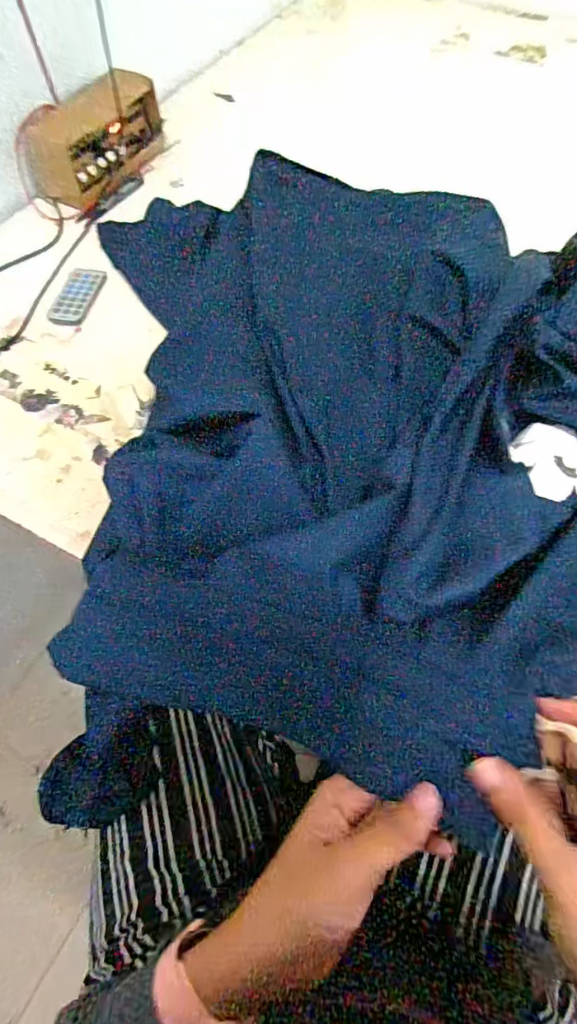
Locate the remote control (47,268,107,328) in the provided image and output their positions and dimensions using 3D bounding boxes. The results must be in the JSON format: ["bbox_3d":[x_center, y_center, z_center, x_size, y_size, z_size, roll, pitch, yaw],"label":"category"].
[{"bbox_3d":[-0.237,-0.243,0.553,0.041,0.007,0.088,6,62,5],"label":"remote control"}]

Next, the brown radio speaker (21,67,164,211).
[{"bbox_3d":[-0.250,-0.489,0.643,0.088,0.083,0.192,30,67,16],"label":"brown radio speaker"}]

